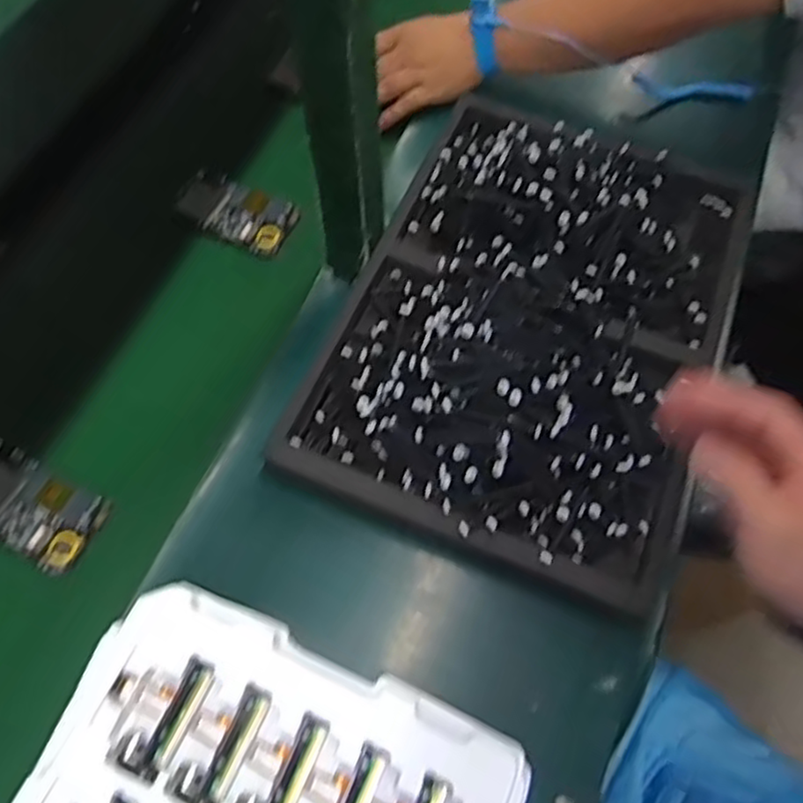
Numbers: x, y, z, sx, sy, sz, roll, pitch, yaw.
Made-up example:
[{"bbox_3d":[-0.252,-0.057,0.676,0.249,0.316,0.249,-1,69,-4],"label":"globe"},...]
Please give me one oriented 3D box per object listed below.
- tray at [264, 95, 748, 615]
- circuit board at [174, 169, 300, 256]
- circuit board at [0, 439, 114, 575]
[{"bbox_3d":[0.114,-0.086,0.567,0.293,0.094,0.417,24,64,6],"label":"tray"},{"bbox_3d":[-0.165,-0.188,0.676,0.121,0.019,0.062,26,65,14],"label":"circuit board"},{"bbox_3d":[-0.289,0.080,0.535,0.123,0.015,0.064,24,65,14],"label":"circuit board"}]

